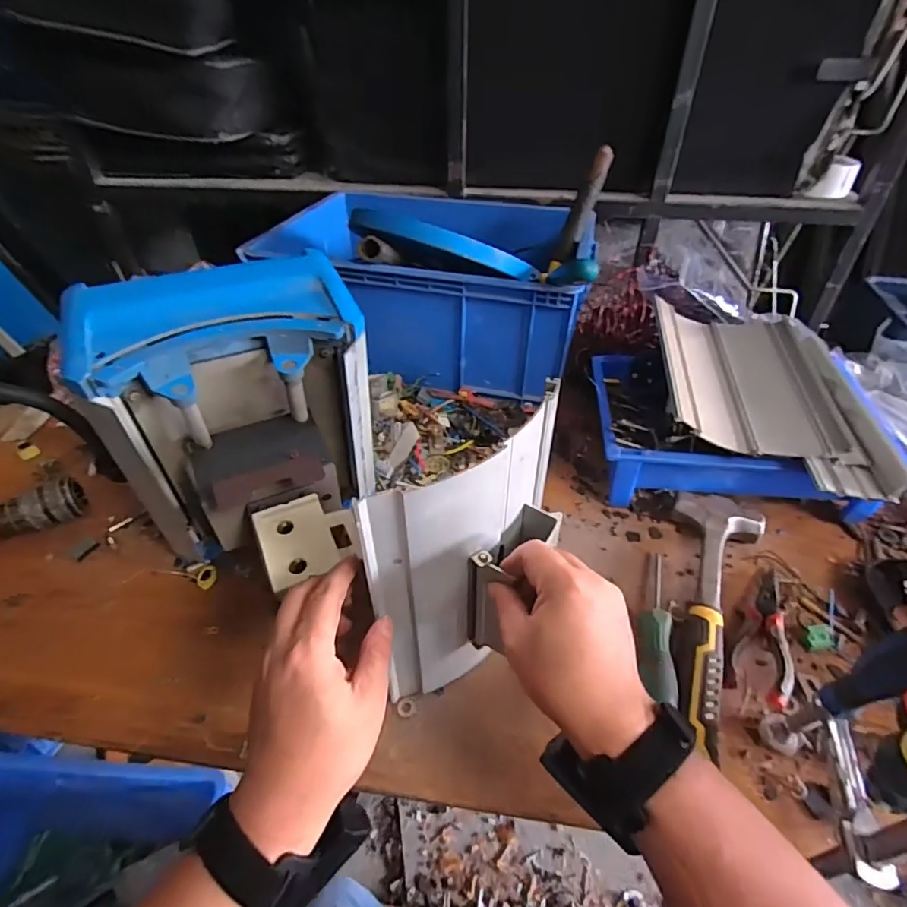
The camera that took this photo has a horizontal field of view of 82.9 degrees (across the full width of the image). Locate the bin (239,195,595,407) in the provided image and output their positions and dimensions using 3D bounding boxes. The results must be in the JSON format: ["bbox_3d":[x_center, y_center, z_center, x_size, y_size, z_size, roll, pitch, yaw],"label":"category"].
[{"bbox_3d":[-0.028,-0.274,0.828,0.475,0.159,0.361,13,42,14],"label":"bin"}]

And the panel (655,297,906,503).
[{"bbox_3d":[0.350,-0.076,0.588,0.219,0.052,0.280,7,41,7],"label":"panel"}]

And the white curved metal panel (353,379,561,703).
[{"bbox_3d":[0.016,0.088,0.394,0.169,0.240,0.027,-30,49,-31],"label":"white curved metal panel"}]

